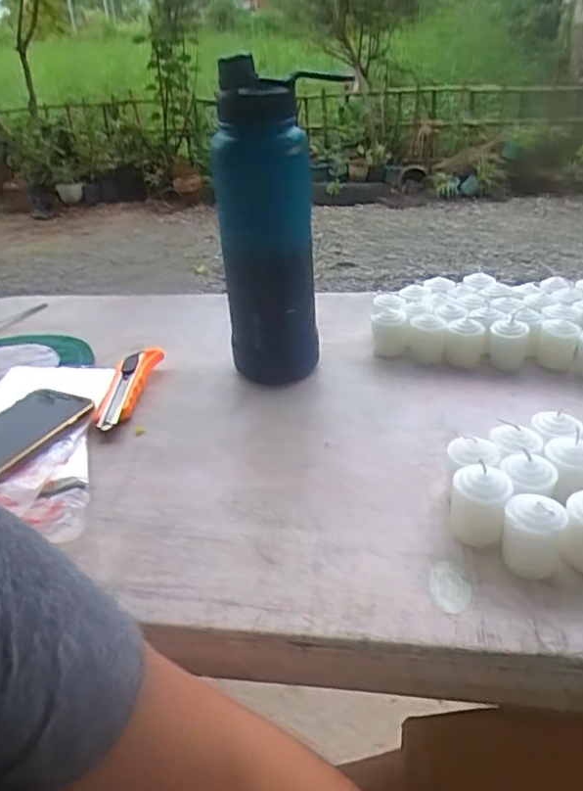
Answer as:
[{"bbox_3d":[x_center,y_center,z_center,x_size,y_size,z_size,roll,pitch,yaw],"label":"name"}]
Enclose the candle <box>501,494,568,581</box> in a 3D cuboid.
[{"bbox_3d":[0.156,0.089,0.390,0.035,0.051,0.031,10,33,21],"label":"candle"}]

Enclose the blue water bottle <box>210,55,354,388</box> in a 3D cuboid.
[{"bbox_3d":[-0.017,-0.143,0.576,0.091,0.285,0.071,-14,32,-16],"label":"blue water bottle"}]

